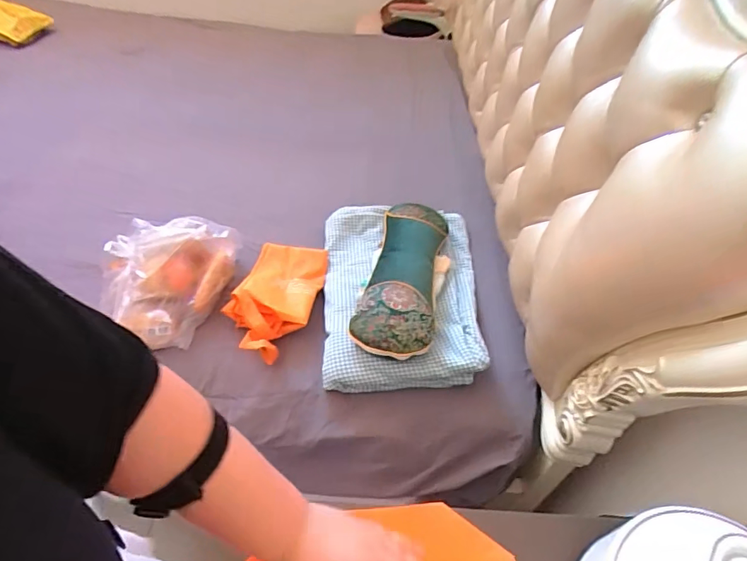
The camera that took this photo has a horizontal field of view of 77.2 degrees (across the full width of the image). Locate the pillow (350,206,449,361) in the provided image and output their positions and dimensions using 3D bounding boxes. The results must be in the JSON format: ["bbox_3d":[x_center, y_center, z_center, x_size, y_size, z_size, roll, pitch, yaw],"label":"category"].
[{"bbox_3d":[0.063,-0.030,0.900,0.141,0.058,0.406,12,47,5],"label":"pillow"}]

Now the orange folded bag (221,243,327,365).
[{"bbox_3d":[-0.194,0.035,0.932,0.162,0.080,0.291,12,47,5],"label":"orange folded bag"}]

